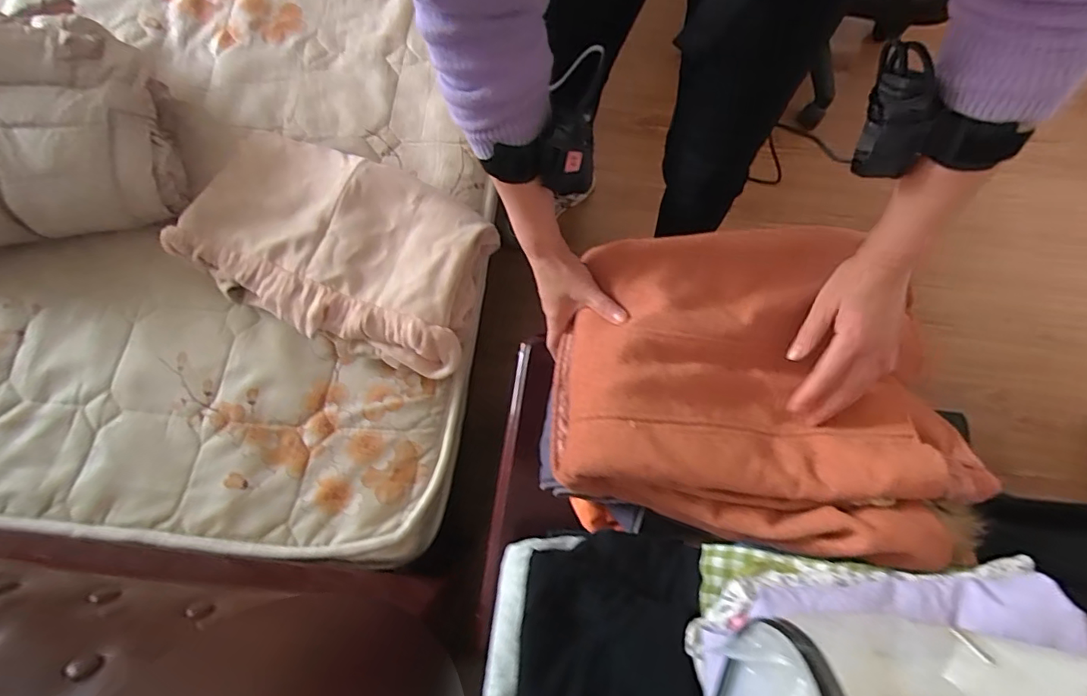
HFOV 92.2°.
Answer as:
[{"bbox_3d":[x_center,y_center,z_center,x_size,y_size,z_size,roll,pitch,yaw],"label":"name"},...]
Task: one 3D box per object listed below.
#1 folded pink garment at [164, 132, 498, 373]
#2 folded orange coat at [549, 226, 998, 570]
[{"bbox_3d":[-0.290,-0.150,0.754,0.453,0.075,0.265,26,79,4],"label":"folded pink garment"},{"bbox_3d":[0.209,0.028,0.520,0.374,0.121,0.304,9,78,1],"label":"folded orange coat"}]

